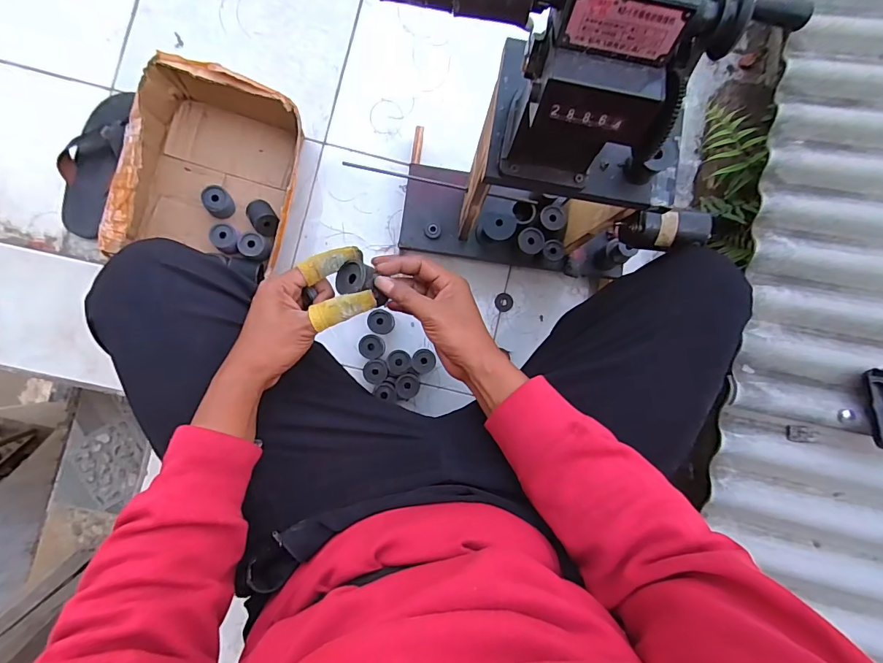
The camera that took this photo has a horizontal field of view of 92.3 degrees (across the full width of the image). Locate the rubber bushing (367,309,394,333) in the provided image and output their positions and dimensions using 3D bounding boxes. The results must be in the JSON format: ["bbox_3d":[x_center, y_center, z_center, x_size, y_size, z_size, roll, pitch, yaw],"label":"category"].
[{"bbox_3d":[-0.107,-0.017,0.765,0.045,0.038,0.042,0,87,-3],"label":"rubber bushing"}]

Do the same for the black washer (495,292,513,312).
[{"bbox_3d":[0.120,-0.055,0.812,0.034,0.004,0.036,0,87,-3],"label":"black washer"}]

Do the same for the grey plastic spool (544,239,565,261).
[{"bbox_3d":[0.187,-0.136,0.720,0.035,0.030,0.036,-37,90,-4],"label":"grey plastic spool"}]

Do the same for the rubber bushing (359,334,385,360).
[{"bbox_3d":[-0.123,0.028,0.757,0.043,0.033,0.043,0,87,-3],"label":"rubber bushing"}]

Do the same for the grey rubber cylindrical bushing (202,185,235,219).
[{"bbox_3d":[-0.389,-0.227,0.746,0.039,0.051,0.042,0,87,-3],"label":"grey rubber cylindrical bushing"}]

